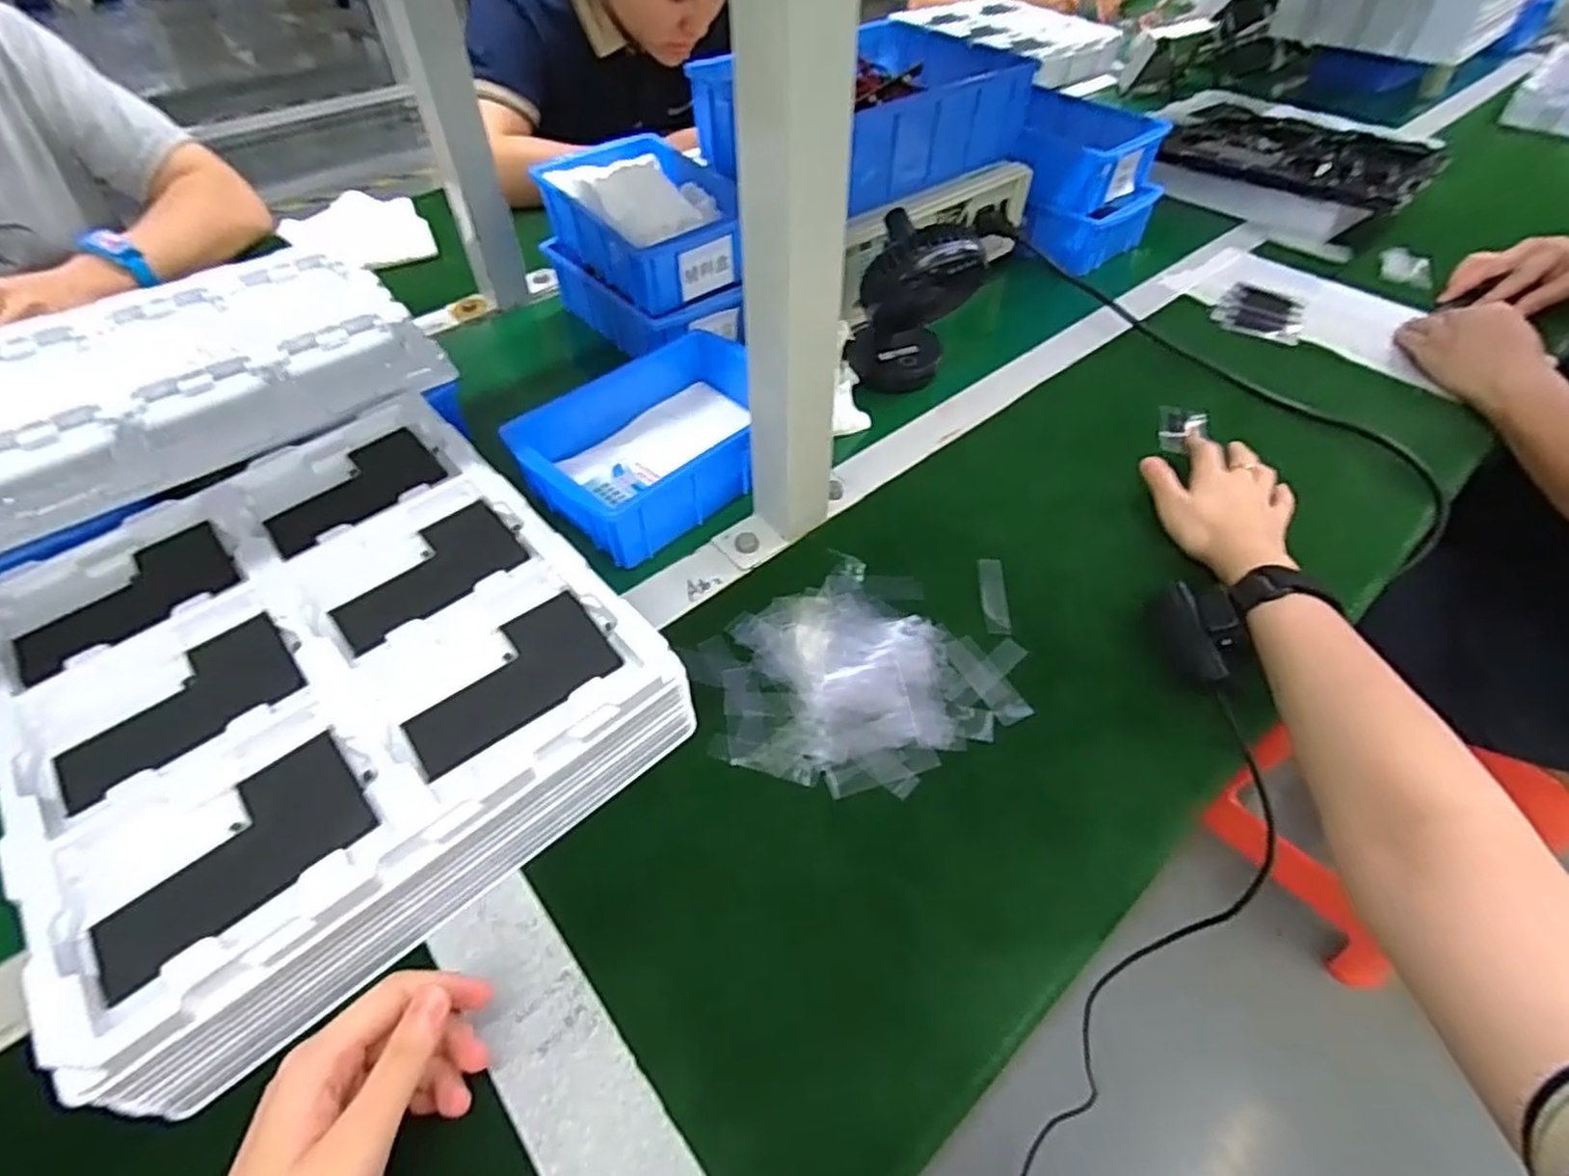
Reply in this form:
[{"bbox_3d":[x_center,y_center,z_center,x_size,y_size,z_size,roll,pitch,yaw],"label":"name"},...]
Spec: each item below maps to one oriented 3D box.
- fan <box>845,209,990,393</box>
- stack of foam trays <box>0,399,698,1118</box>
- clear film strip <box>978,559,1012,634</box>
[{"bbox_3d":[0.110,-0.236,0.610,0.087,0.145,0.065,-11,50,-9],"label":"fan"},{"bbox_3d":[-0.253,0.045,0.404,0.270,0.064,0.309,-34,58,-26],"label":"stack of foam trays"},{"bbox_3d":[0.141,0.004,0.482,0.016,0.004,0.064,4,50,3],"label":"clear film strip"}]

